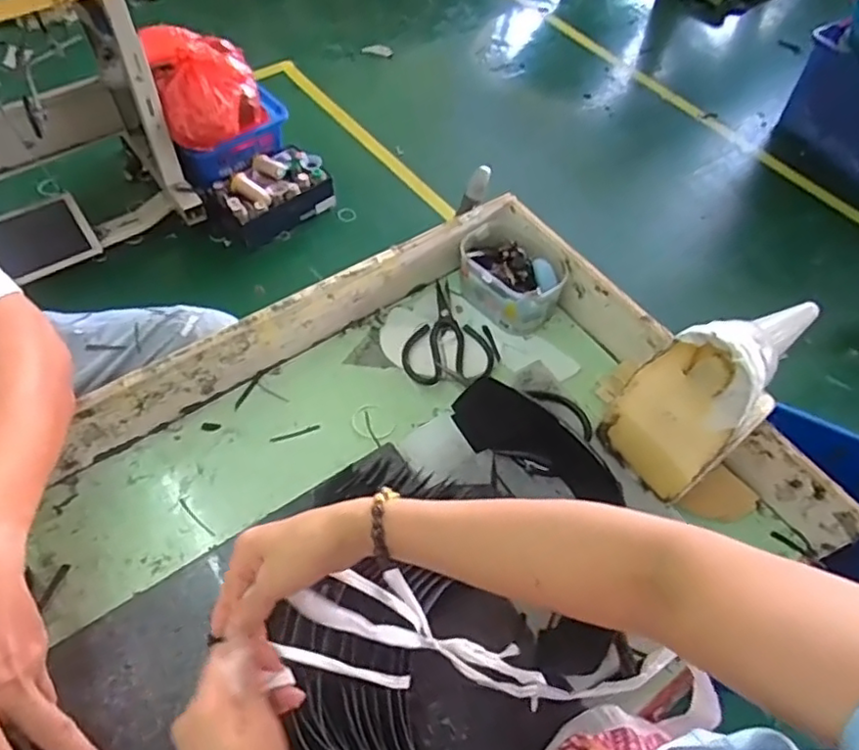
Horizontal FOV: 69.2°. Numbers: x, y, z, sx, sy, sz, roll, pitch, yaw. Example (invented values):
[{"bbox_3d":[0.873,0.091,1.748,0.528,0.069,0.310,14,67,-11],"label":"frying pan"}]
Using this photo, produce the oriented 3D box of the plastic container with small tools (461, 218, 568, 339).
[{"bbox_3d":[0.101,-0.127,0.792,0.096,0.071,0.140,-37,65,-23],"label":"plastic container with small tools"}]

